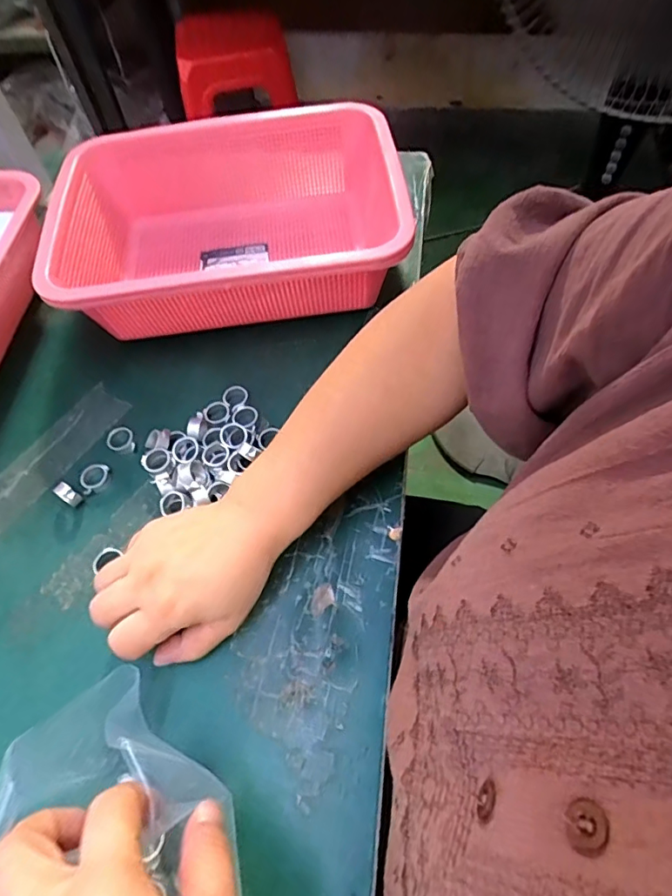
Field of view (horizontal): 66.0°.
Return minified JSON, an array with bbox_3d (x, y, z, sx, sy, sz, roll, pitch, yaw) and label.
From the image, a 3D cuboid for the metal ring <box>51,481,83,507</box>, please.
[{"bbox_3d":[-0.203,0.035,0.391,0.019,0.019,0.011,32,66,21],"label":"metal ring"}]

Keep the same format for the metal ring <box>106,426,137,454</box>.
[{"bbox_3d":[-0.174,-0.006,0.420,0.020,0.010,0.024,-36,63,-16],"label":"metal ring"}]

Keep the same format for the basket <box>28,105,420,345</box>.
[{"bbox_3d":[-0.093,-0.211,0.483,0.287,0.097,0.245,-7,59,0],"label":"basket"}]

